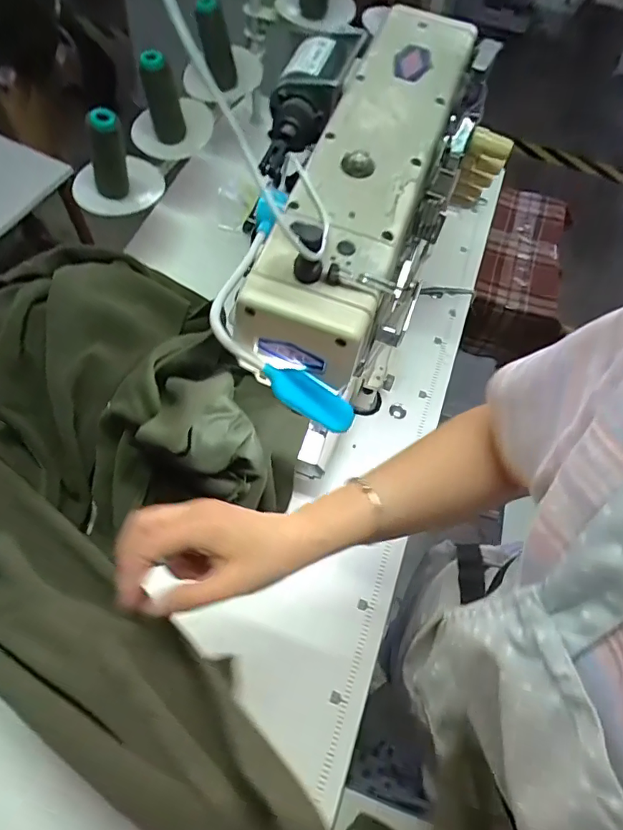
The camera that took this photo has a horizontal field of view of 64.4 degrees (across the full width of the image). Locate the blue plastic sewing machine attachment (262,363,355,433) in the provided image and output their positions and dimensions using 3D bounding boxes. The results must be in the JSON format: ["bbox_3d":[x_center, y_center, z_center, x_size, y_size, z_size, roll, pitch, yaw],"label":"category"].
[{"bbox_3d":[-0.003,-0.015,0.394,0.081,0.016,0.026,32,61,-22],"label":"blue plastic sewing machine attachment"}]

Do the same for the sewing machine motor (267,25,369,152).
[{"bbox_3d":[0.001,-0.346,0.514,0.076,0.061,0.135,19,63,6],"label":"sewing machine motor"}]

